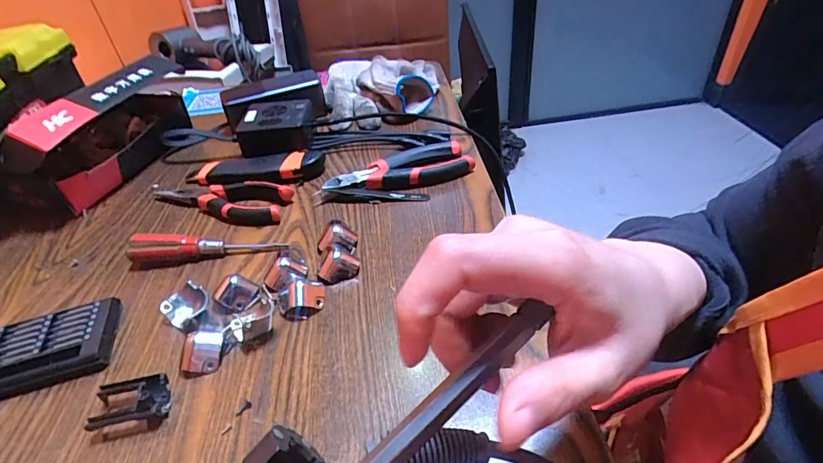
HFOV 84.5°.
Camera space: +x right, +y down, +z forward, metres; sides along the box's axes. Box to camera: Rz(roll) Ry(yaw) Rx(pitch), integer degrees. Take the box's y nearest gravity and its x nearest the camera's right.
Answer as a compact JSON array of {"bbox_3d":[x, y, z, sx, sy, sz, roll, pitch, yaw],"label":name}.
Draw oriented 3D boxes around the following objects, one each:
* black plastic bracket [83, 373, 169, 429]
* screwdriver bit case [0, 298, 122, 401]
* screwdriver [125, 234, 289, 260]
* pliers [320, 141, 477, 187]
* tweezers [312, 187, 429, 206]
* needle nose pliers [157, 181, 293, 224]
[{"bbox_3d":[-0.184,0.114,0.301,0.043,0.016,0.030,-11,40,-7],"label":"black plastic bracket"},{"bbox_3d":[-0.305,0.096,0.336,0.152,0.017,0.063,-15,40,-12],"label":"screwdriver bit case"},{"bbox_3d":[-0.188,0.012,0.418,0.136,0.024,0.020,-7,39,-2],"label":"screwdriver"},{"bbox_3d":[-0.012,-0.064,0.490,0.152,0.023,0.058,-16,41,-13],"label":"pliers"},{"bbox_3d":[-0.043,-0.036,0.466,0.118,0.012,0.014,1,40,8],"label":"tweezers"},{"bbox_3d":[-0.200,-0.033,0.473,0.145,0.022,0.045,4,40,11],"label":"needle nose pliers"}]

